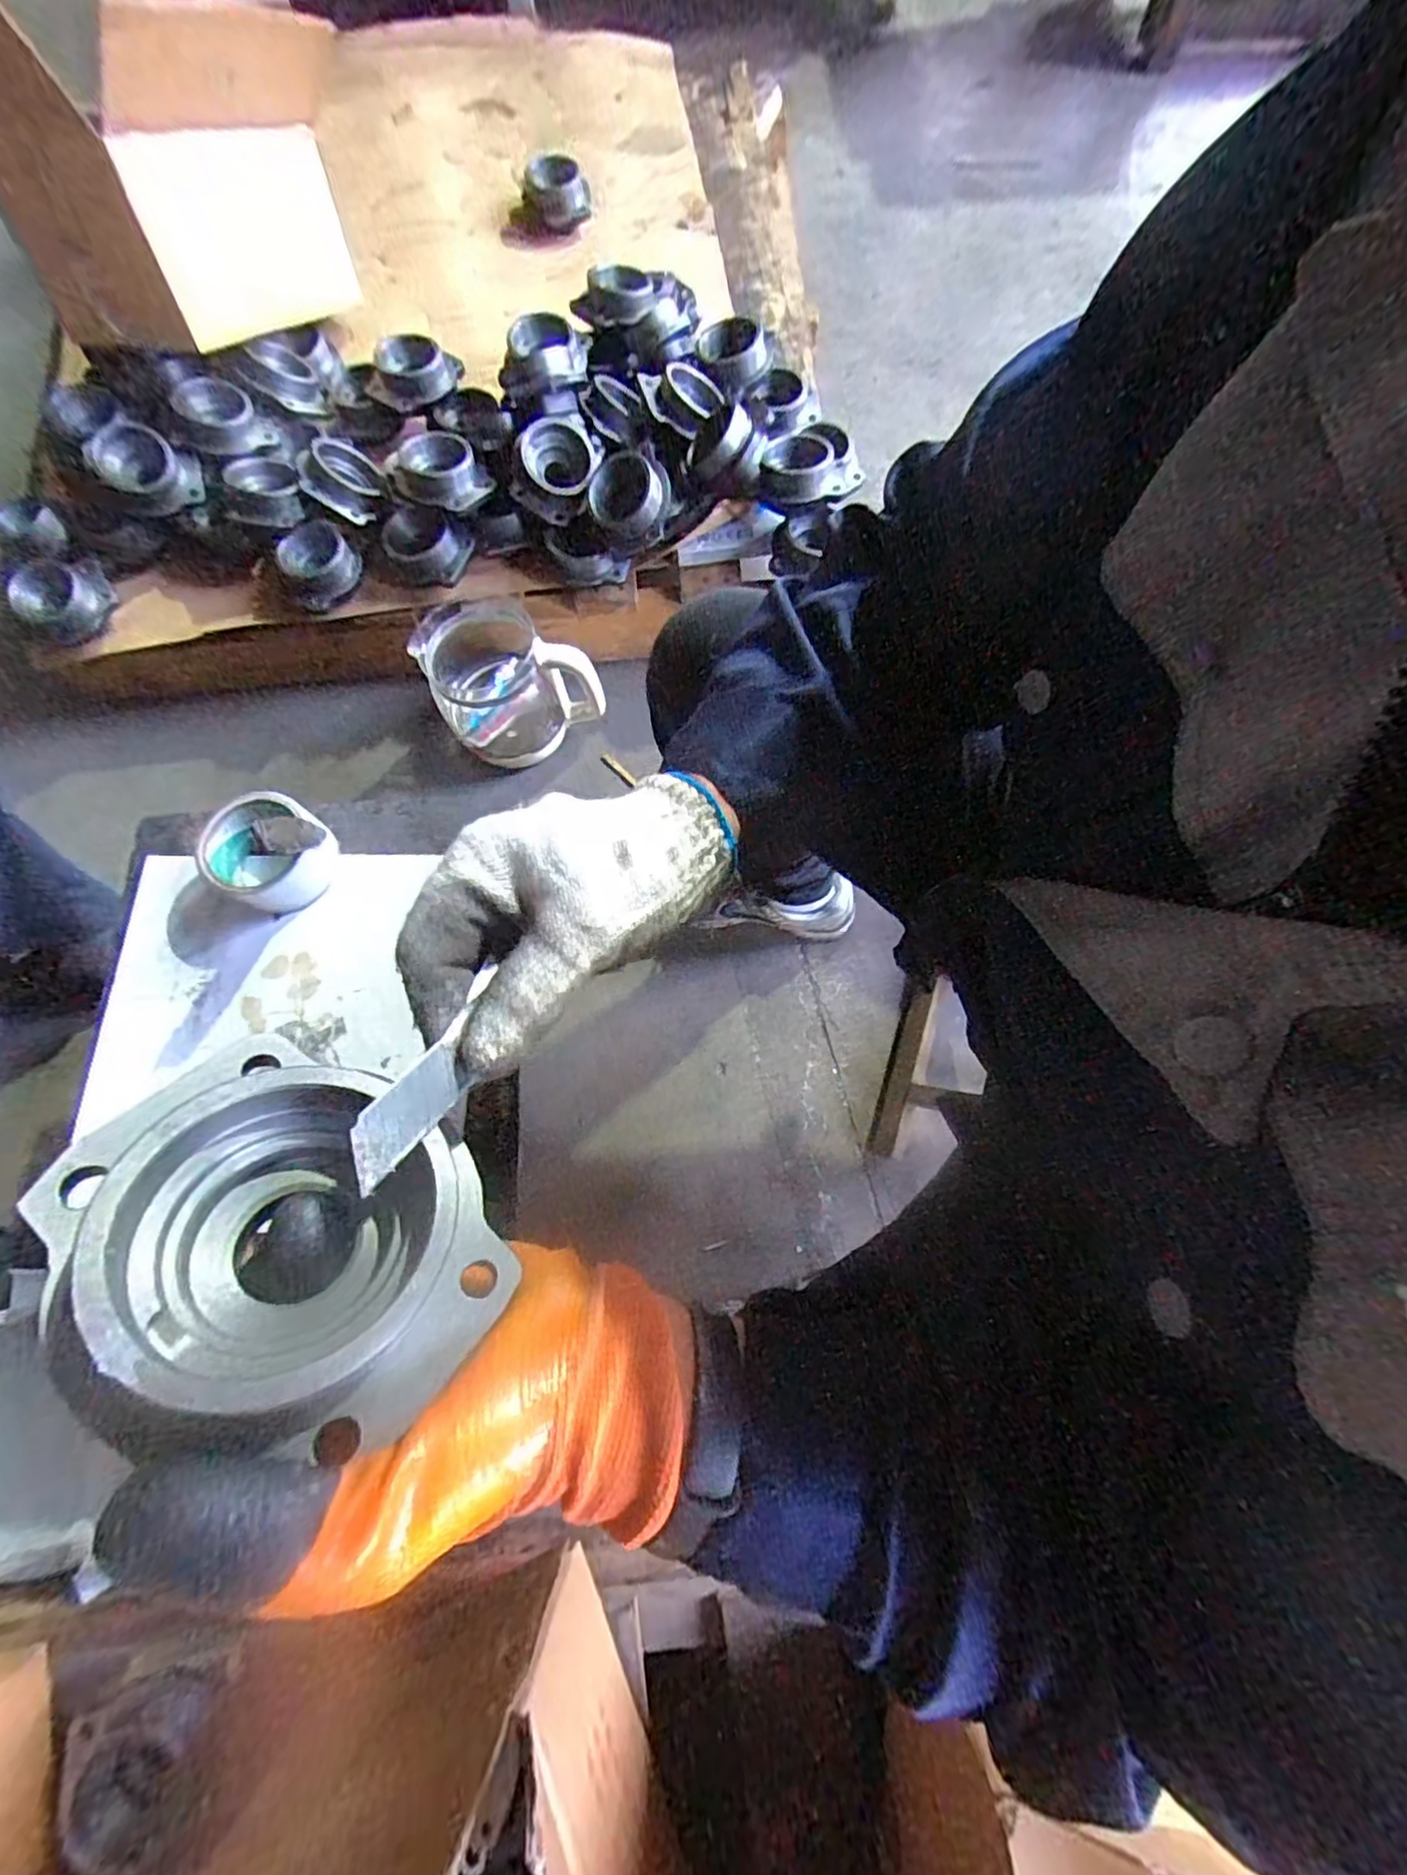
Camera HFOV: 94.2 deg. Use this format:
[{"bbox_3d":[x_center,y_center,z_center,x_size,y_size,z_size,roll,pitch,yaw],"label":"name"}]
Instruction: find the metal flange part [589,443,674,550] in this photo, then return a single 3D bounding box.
[{"bbox_3d":[-0.094,-0.544,0.805,0.095,0.054,0.106,-18,74,-4],"label":"metal flange part"}]

